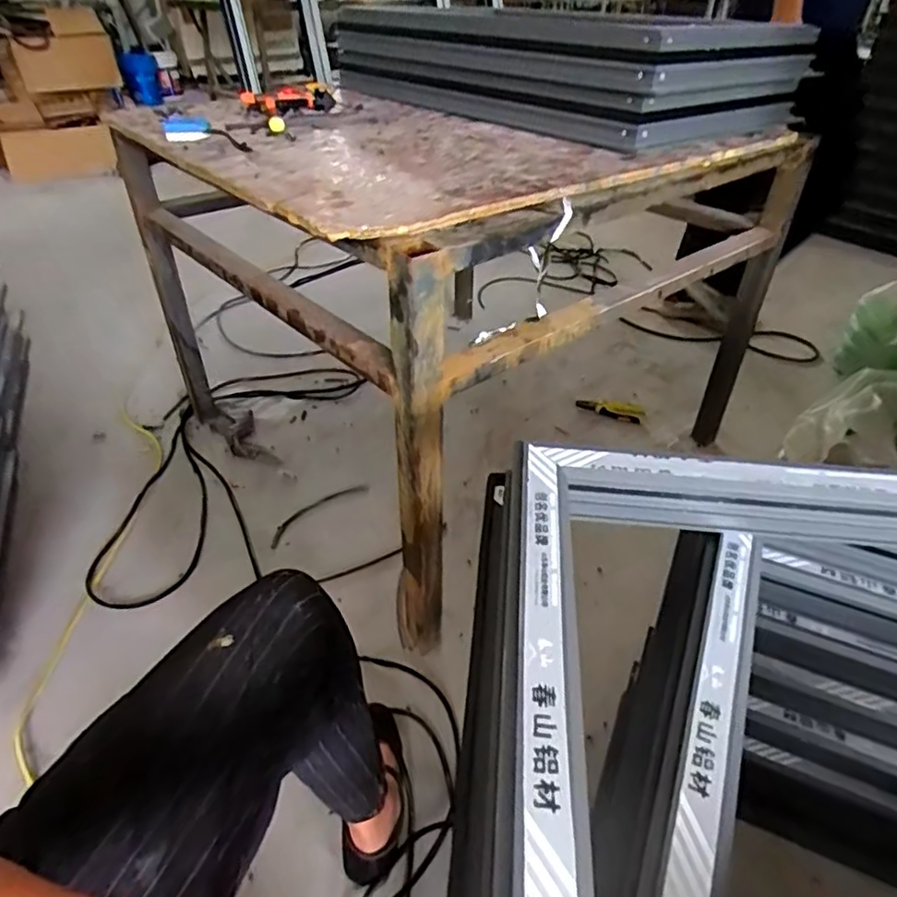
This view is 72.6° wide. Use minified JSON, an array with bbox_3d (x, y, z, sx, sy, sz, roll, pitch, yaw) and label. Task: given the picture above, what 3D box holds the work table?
[{"bbox_3d":[0.008,-0.371,1.354,1.002,0.693,0.944,-28,46,-31],"label":"work table"}]

